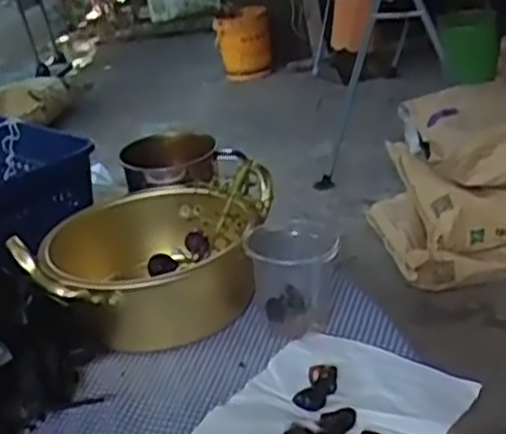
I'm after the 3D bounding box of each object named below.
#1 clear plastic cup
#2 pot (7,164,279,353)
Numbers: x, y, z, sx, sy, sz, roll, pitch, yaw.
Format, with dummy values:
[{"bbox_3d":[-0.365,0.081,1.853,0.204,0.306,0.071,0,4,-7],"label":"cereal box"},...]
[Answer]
[{"bbox_3d":[0.031,0.041,0.579,0.064,0.074,0.064,-5,26,3],"label":"clear plastic cup"},{"bbox_3d":[-0.076,0.028,0.629,0.180,0.090,0.166,-5,26,3],"label":"pot"}]

